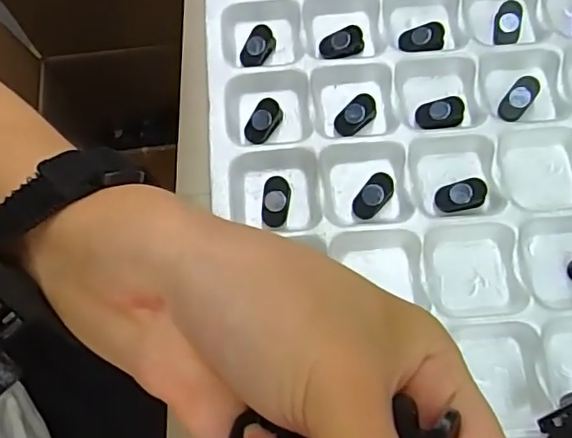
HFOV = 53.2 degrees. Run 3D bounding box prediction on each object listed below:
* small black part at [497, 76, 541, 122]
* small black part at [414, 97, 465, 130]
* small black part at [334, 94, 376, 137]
[{"bbox_3d":[0.114,-0.058,0.281,0.012,0.007,0.025,40,89,18],"label":"small black part"},{"bbox_3d":[0.075,-0.050,0.278,0.022,0.010,0.014,-4,70,1],"label":"small black part"},{"bbox_3d":[0.034,-0.051,0.280,0.021,0.012,0.012,-34,69,-11],"label":"small black part"}]

